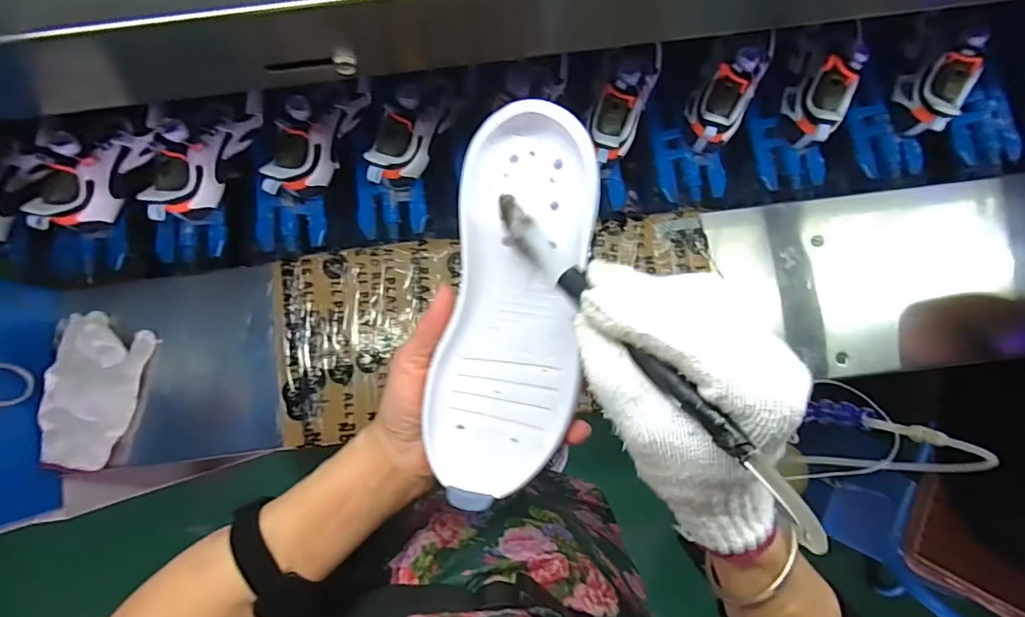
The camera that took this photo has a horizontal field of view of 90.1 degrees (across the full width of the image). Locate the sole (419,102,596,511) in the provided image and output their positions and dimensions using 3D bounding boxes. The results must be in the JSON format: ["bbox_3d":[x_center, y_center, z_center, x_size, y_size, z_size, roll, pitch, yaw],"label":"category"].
[{"bbox_3d":[0.002,0.003,0.290,0.081,0.033,0.221,8,100,-1],"label":"sole"}]

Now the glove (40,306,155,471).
[{"bbox_3d":[-0.512,0.100,0.625,0.097,0.033,0.183,4,81,-2],"label":"glove"}]

